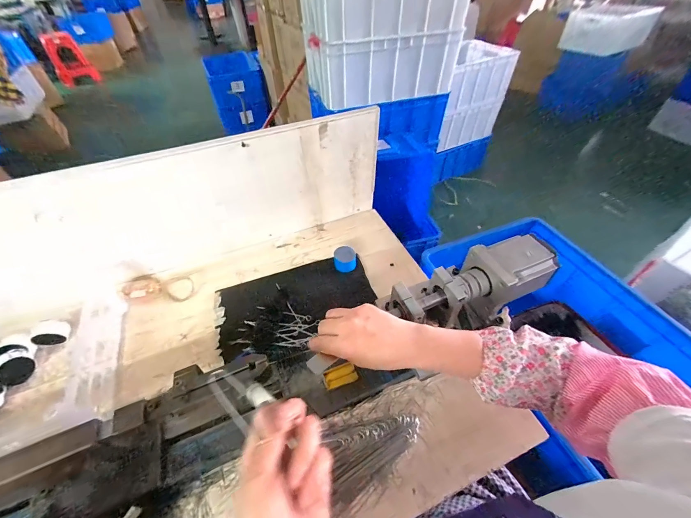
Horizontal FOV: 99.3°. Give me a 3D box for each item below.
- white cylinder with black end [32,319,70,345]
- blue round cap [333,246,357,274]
[{"bbox_3d":[-0.551,0.136,0.550,0.044,0.044,0.033,-18,50,-13],"label":"white cylinder with black end"},{"bbox_3d":[0.000,0.001,0.655,0.048,0.036,0.047,-1,48,2],"label":"blue round cap"}]

